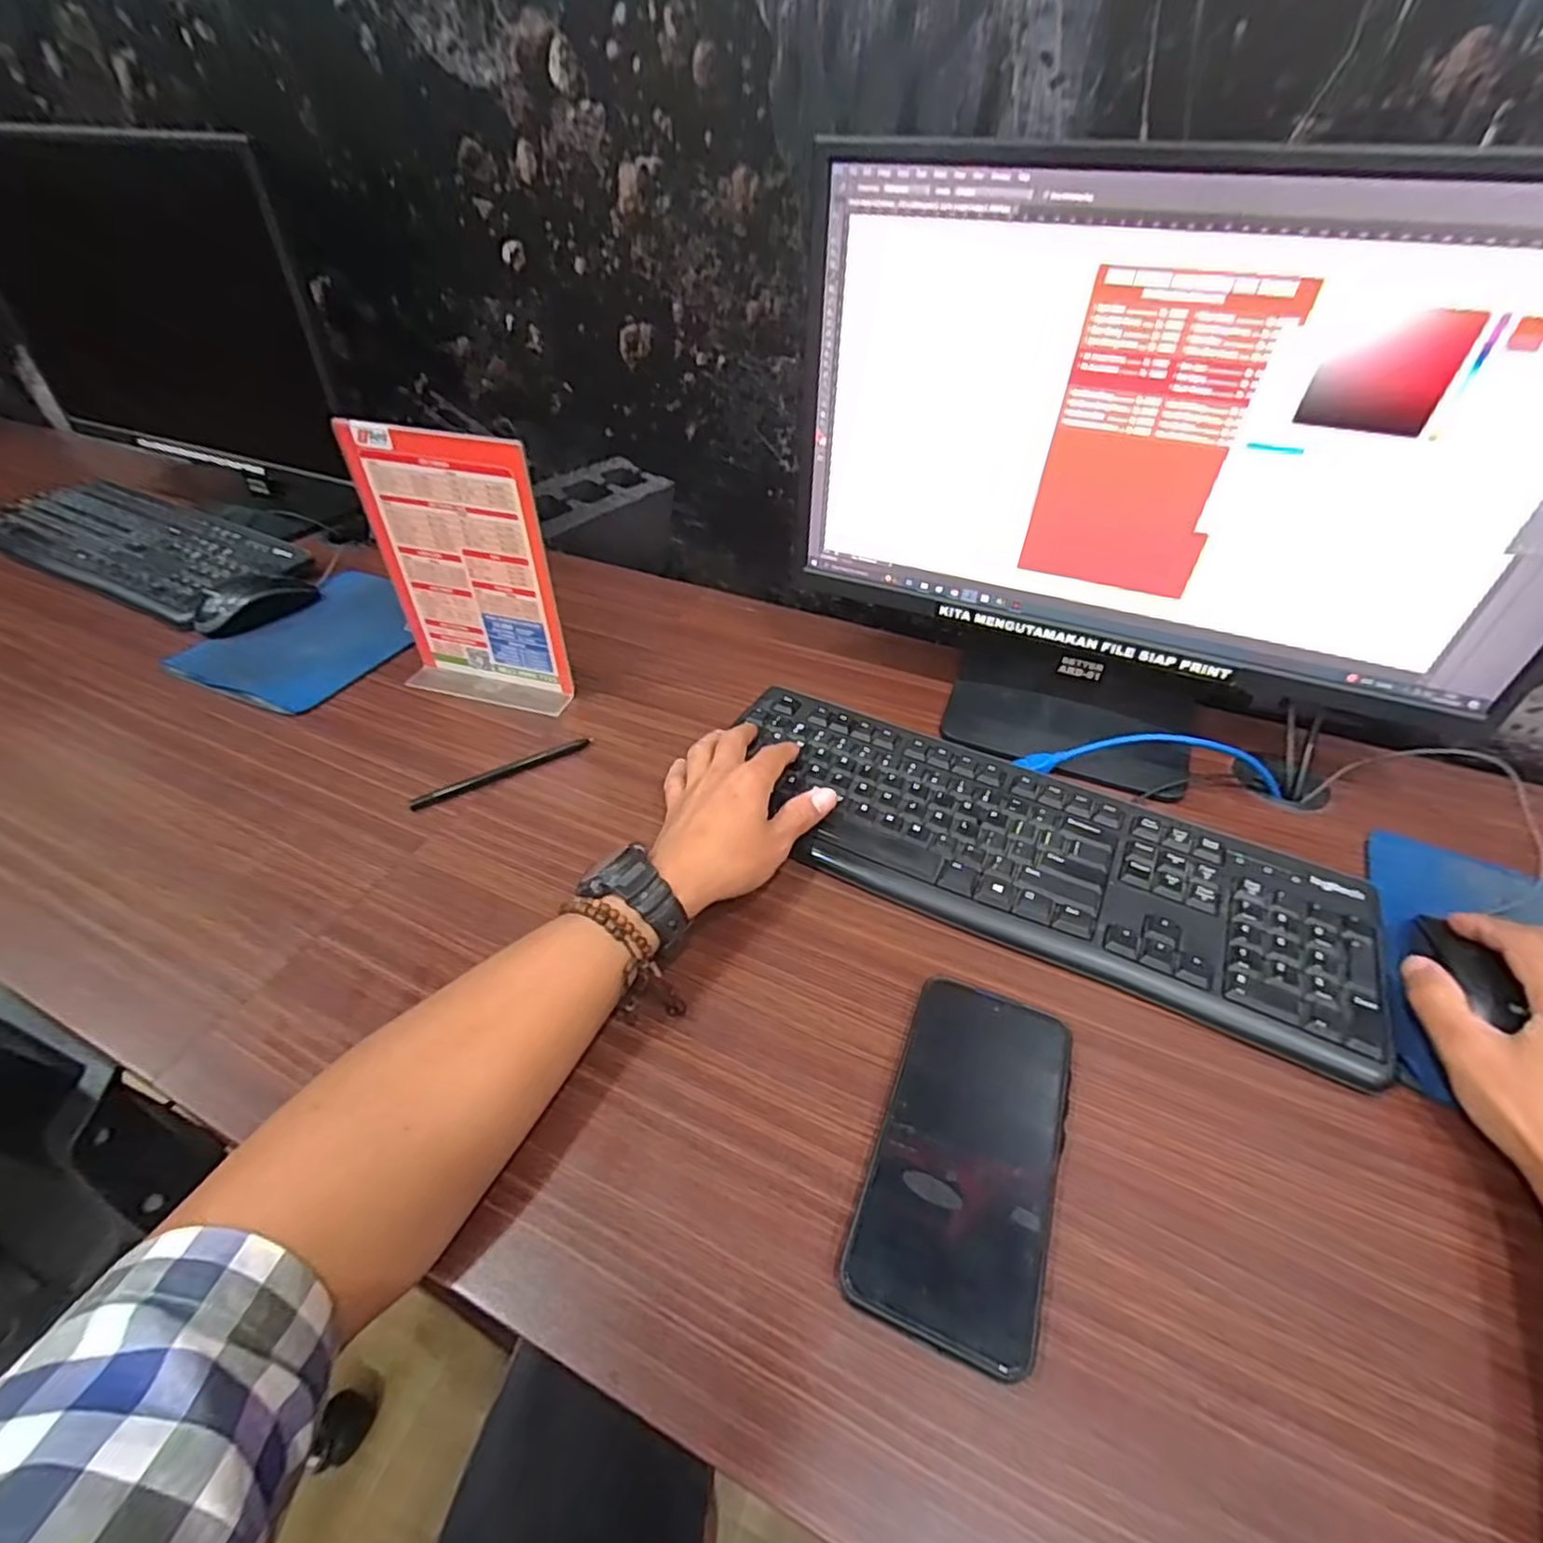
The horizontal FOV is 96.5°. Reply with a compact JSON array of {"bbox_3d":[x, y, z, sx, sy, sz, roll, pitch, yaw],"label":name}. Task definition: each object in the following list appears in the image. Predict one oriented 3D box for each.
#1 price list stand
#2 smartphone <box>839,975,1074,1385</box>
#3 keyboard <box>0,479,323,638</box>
[{"bbox_3d":[-0.245,-0.150,0.540,0.151,0.202,0.039,13,45,13],"label":"price list stand"},{"bbox_3d":[0.093,0.179,0.328,0.079,0.016,0.157,17,46,17],"label":"smartphone"},{"bbox_3d":[-0.703,-0.260,0.768,0.499,0.044,0.154,20,47,20],"label":"keyboard"}]

